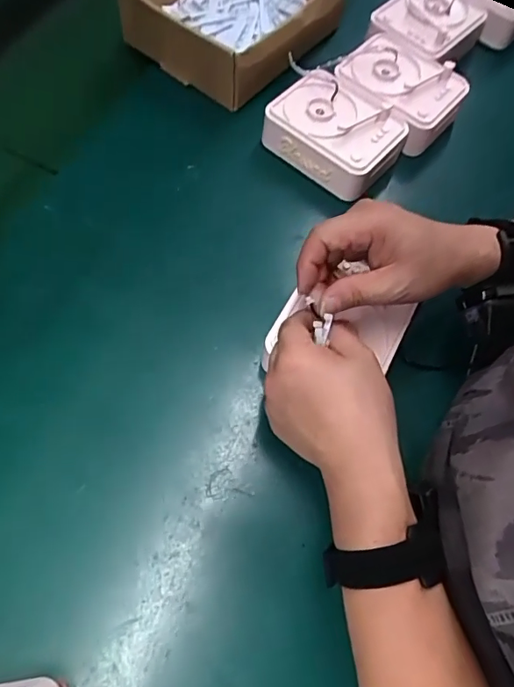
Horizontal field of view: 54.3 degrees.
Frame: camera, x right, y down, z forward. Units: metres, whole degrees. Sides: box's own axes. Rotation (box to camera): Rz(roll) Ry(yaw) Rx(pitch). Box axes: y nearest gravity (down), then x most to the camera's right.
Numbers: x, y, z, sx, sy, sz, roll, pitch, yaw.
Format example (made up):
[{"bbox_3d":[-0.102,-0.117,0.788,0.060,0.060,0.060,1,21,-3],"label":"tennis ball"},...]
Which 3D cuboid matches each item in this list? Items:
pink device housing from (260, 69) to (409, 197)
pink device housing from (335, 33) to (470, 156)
[{"bbox_3d":[0.080,-0.217,0.517,0.123,0.044,0.097,35,68,12],"label":"pink device housing"},{"bbox_3d":[0.154,-0.277,0.545,0.125,0.043,0.100,38,68,14],"label":"pink device housing"}]

